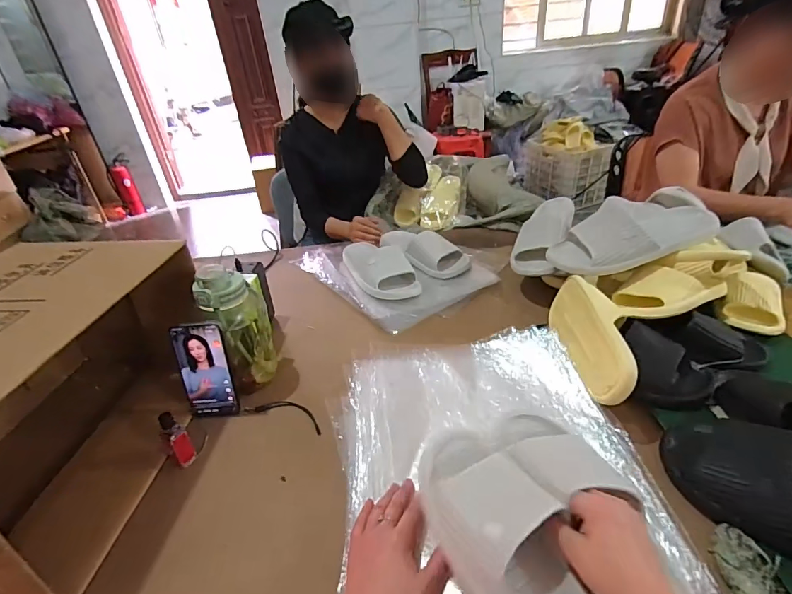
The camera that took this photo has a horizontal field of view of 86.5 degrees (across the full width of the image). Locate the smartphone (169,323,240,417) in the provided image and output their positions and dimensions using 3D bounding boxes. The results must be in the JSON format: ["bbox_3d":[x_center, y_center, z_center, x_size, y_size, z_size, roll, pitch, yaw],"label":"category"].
[{"bbox_3d":[-0.285,0.110,0.630,0.070,0.154,0.012,-4,22,-3],"label":"smartphone"}]

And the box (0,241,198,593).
[{"bbox_3d":[-0.456,0.120,0.539,0.261,0.258,0.384,-2,33,7],"label":"box"}]

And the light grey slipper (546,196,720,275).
[{"bbox_3d":[0.420,-0.110,0.743,0.264,0.101,0.101,-7,33,-2],"label":"light grey slipper"}]

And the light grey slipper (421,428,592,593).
[{"bbox_3d":[0.110,0.243,0.387,0.108,0.072,0.273,-19,53,-19],"label":"light grey slipper"}]

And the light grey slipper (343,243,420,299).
[{"bbox_3d":[-0.046,-0.088,0.976,0.118,0.086,0.266,-15,34,-14],"label":"light grey slipper"}]

